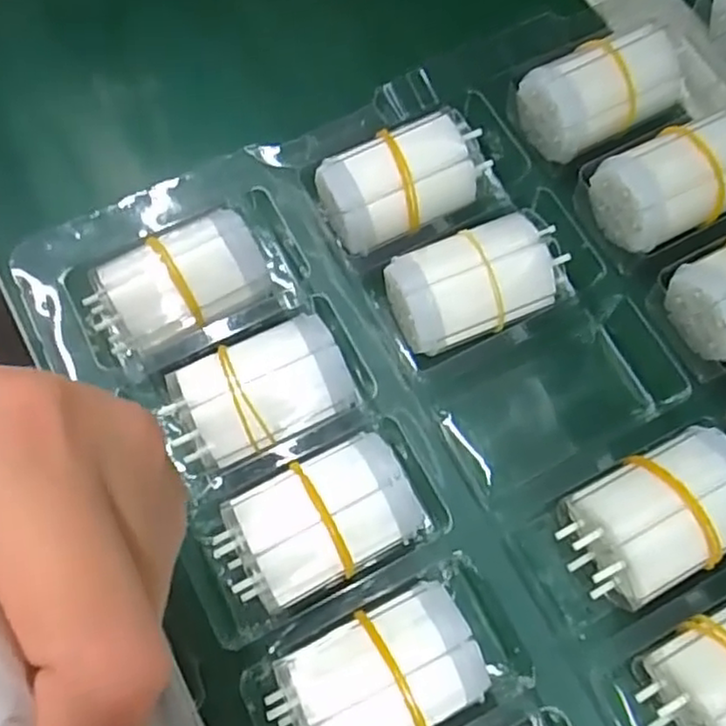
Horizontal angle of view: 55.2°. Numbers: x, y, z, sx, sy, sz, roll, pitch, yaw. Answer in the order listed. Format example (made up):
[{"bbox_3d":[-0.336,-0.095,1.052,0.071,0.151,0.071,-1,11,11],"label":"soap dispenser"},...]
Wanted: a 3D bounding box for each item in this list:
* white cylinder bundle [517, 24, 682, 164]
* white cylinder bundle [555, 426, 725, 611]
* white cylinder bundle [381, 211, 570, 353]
[{"bbox_3d":[0.100,-0.110,0.287,0.059,0.028,0.036,-16,72,-6],"label":"white cylinder bundle"},{"bbox_3d":[0.100,0.053,0.237,0.062,0.039,0.042,-24,73,-8],"label":"white cylinder bundle"},{"bbox_3d":[0.041,-0.027,0.265,0.062,0.034,0.037,-19,72,-7],"label":"white cylinder bundle"}]

